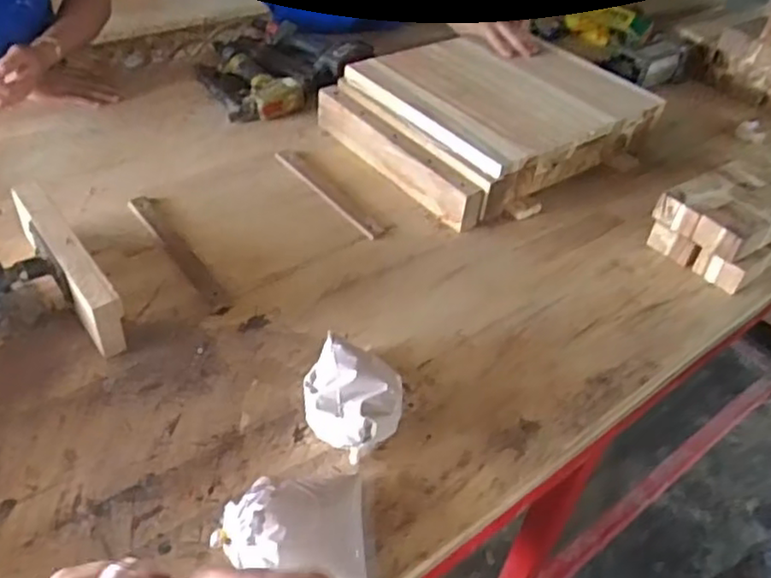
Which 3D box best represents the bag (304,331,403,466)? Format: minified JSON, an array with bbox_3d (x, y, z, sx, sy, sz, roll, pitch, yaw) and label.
[{"bbox_3d":[-0.035,0.112,0.694,0.098,0.060,0.100,16,43,10],"label":"bag"}]

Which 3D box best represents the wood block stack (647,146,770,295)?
[{"bbox_3d":[0.544,-0.120,0.993,0.314,0.095,0.149,-24,51,-29],"label":"wood block stack"}]

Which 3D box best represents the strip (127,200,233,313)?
[{"bbox_3d":[-0.273,-0.051,0.882,0.027,0.009,0.246,-24,51,-29],"label":"strip"}]

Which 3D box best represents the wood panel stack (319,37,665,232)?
[{"bbox_3d":[0.173,-0.294,1.130,0.446,0.098,0.368,-26,51,-30],"label":"wood panel stack"}]

